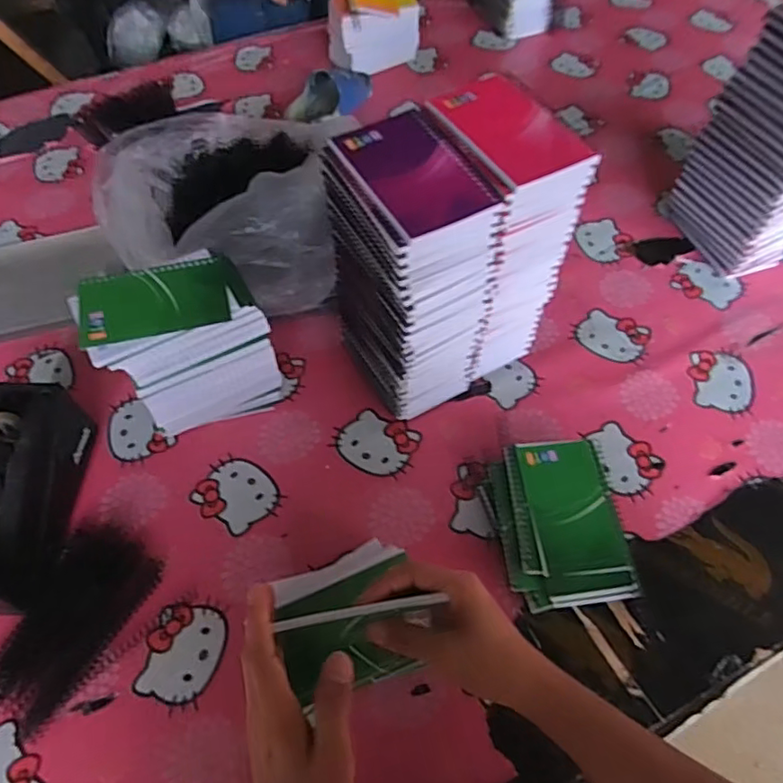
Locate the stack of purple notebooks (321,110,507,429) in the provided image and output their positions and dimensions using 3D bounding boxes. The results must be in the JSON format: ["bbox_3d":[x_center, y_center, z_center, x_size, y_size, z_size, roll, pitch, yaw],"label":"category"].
[{"bbox_3d":[0.020,-0.095,0.583,0.104,0.292,0.131,-27,61,-16],"label":"stack of purple notebooks"}]

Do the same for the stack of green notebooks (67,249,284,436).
[{"bbox_3d":[-0.204,-0.039,0.607,0.153,0.179,0.090,-22,59,-12],"label":"stack of green notebooks"}]

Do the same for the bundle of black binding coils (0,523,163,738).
[{"bbox_3d":[-0.292,0.207,0.544,0.090,0.022,0.174,17,59,12],"label":"bundle of black binding coils"}]

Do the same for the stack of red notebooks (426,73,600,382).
[{"bbox_3d":[0.097,-0.136,0.601,0.101,0.290,0.130,-27,60,-15],"label":"stack of red notebooks"}]

